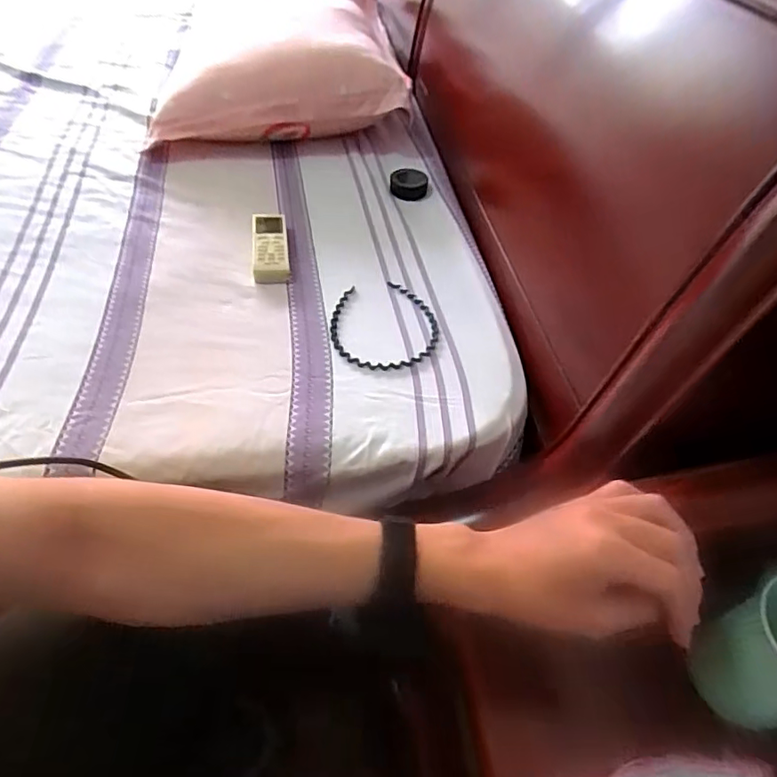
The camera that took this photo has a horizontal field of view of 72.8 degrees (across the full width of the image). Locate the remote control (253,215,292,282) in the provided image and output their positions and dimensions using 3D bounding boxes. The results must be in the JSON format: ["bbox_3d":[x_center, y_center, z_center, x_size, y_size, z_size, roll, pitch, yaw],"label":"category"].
[{"bbox_3d":[-0.150,-0.181,0.669,0.044,0.019,0.128,-5,50,-11],"label":"remote control"}]

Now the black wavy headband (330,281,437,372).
[{"bbox_3d":[-0.006,-0.072,0.599,0.119,0.008,0.134,-12,52,-17],"label":"black wavy headband"}]

